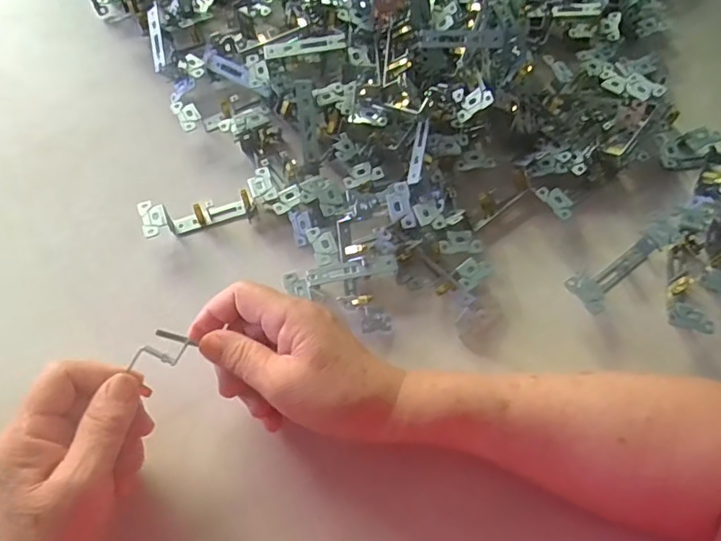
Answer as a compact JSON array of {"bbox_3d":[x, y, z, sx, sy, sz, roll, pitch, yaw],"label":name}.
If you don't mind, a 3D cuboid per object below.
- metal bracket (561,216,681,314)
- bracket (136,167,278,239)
[{"bbox_3d":[0.205,-0.003,0.430,0.105,0.027,0.030,-33,72,-15],"label":"metal bracket"},{"bbox_3d":[-0.120,-0.051,0.442,0.104,0.024,0.030,-18,69,-10],"label":"bracket"}]

